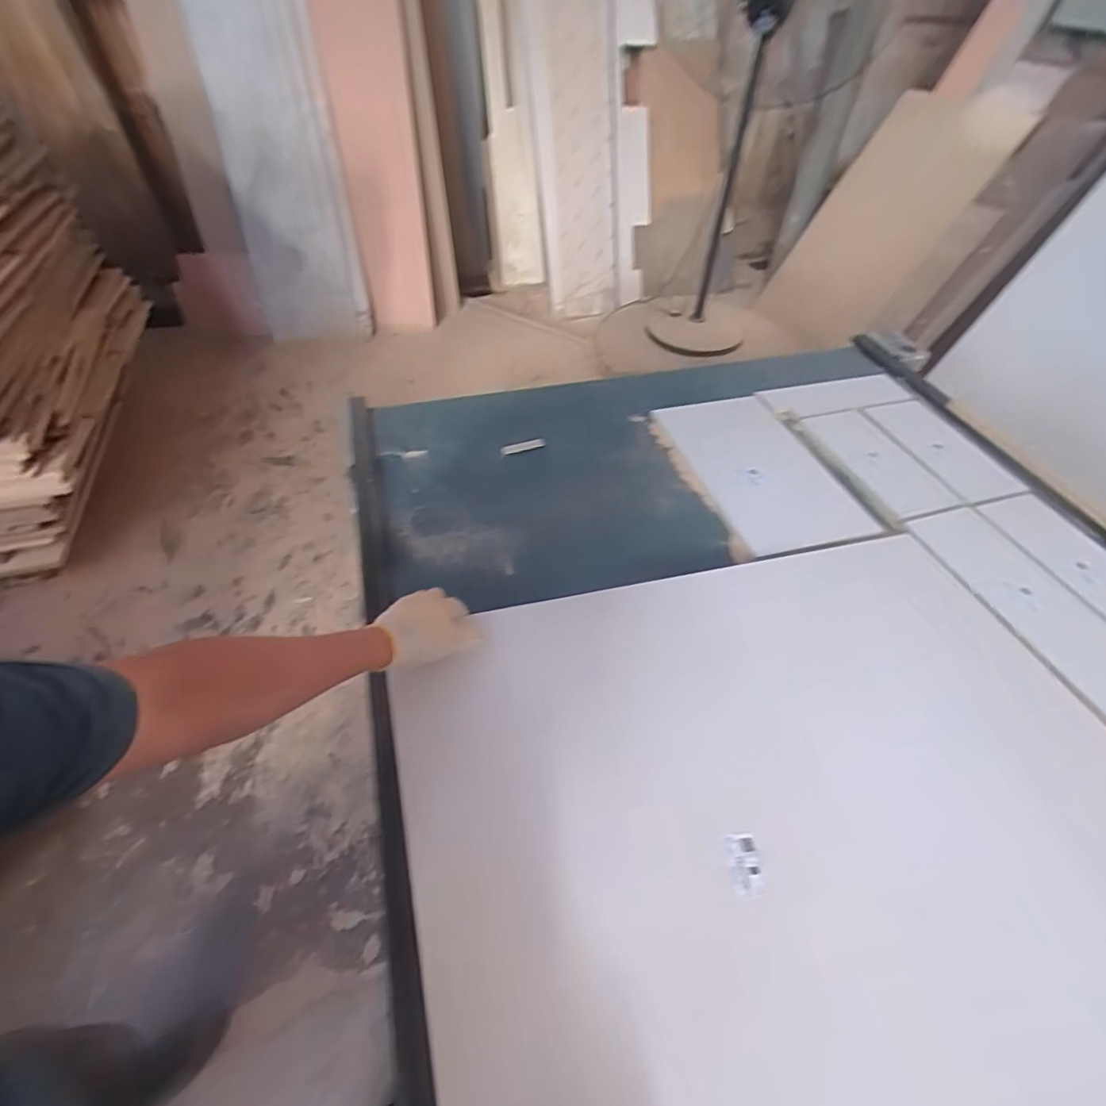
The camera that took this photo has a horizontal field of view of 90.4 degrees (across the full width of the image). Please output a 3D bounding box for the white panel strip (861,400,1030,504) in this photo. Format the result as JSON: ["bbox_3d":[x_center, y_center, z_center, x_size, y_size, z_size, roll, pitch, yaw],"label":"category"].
[{"bbox_3d":[0.812,-0.222,1.144,0.152,0.010,0.316,-14,50,-12],"label":"white panel strip"}]

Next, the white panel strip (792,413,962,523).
[{"bbox_3d":[0.650,-0.185,1.126,0.161,0.022,0.319,-12,49,-11],"label":"white panel strip"}]

